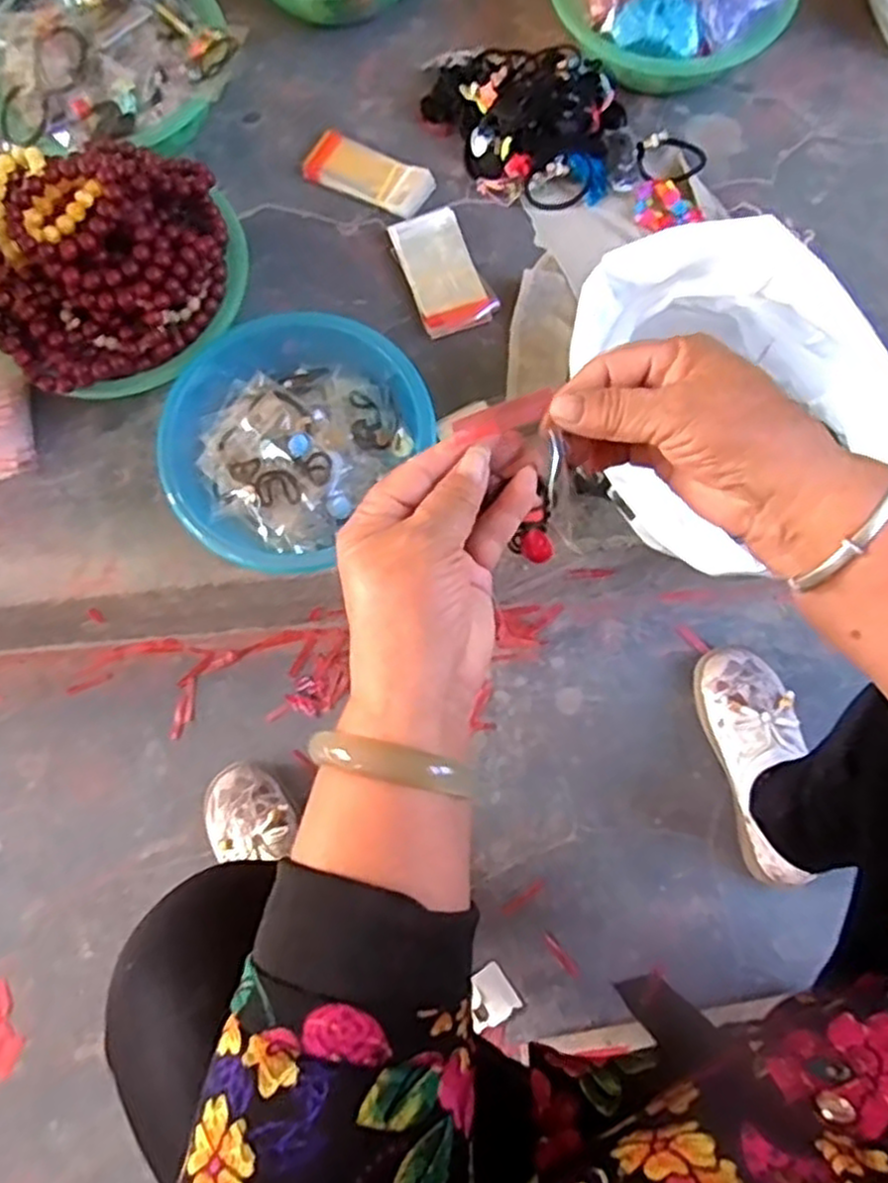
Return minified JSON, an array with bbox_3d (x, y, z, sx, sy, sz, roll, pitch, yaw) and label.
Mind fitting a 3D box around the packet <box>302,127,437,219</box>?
[{"bbox_3d":[-0.077,-0.421,0.747,0.128,0.018,0.059,30,79,8],"label":"packet"}]

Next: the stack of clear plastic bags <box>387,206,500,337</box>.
[{"bbox_3d":[-0.002,-0.310,0.718,0.069,0.022,0.125,-19,77,-3],"label":"stack of clear plastic bags"}]

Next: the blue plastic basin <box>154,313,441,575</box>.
[{"bbox_3d":[-0.145,-0.138,0.647,0.217,0.081,0.216,0,77,1],"label":"blue plastic basin"}]

